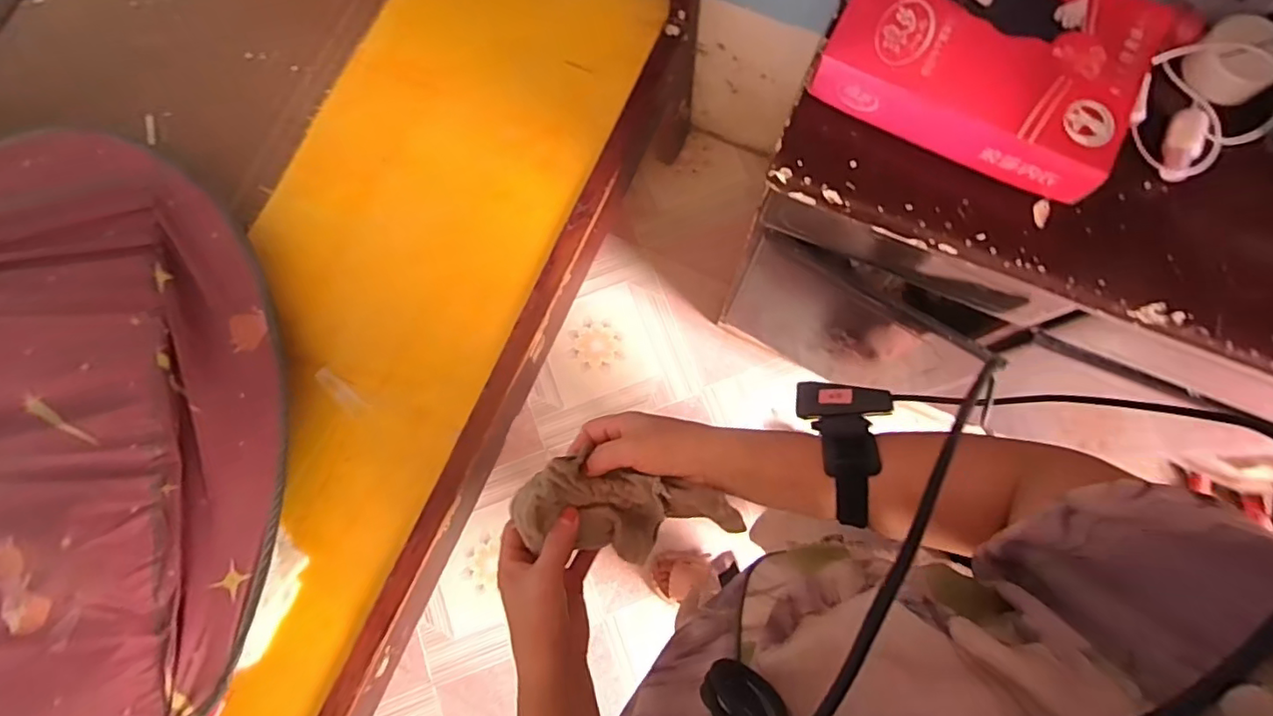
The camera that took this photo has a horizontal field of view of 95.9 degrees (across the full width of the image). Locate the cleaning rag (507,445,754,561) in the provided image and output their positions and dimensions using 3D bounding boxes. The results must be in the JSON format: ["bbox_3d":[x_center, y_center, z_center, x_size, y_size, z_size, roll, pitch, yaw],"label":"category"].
[{"bbox_3d":[-0.006,0.122,0.464,0.171,0.057,0.077,2,75,6],"label":"cleaning rag"}]

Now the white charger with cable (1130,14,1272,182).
[{"bbox_3d":[0.701,-0.323,0.706,0.222,0.046,0.150,-30,78,-3],"label":"white charger with cable"}]

